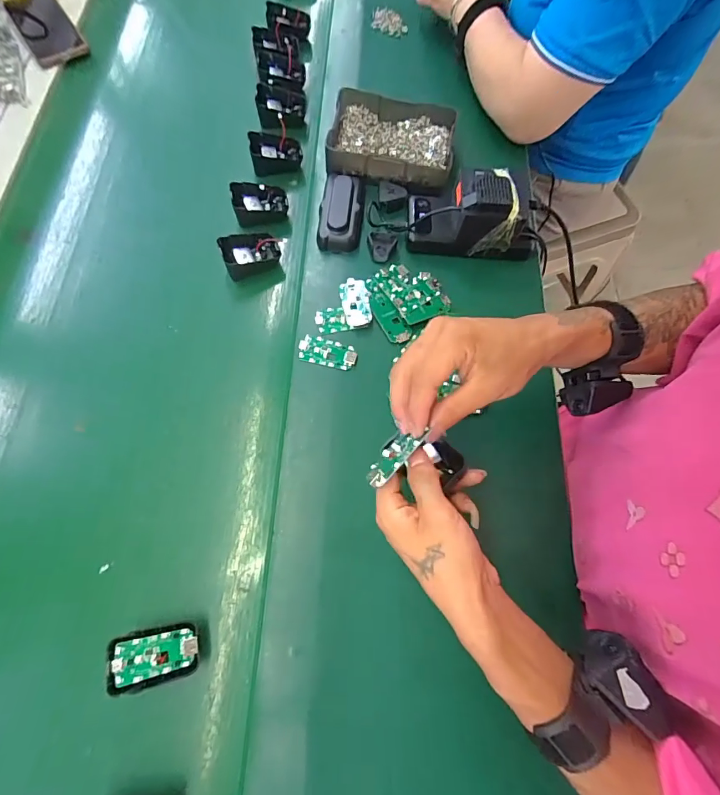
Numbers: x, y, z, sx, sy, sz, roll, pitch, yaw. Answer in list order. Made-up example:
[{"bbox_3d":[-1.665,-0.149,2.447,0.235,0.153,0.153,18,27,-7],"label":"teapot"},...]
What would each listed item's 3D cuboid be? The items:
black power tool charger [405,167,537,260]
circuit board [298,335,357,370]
[{"bbox_3d":[0.136,-0.222,0.491,0.153,0.068,0.081,12,71,4],"label":"black power tool charger"},{"bbox_3d":[-0.036,-0.051,0.466,0.063,0.006,0.031,11,71,4],"label":"circuit board"}]

